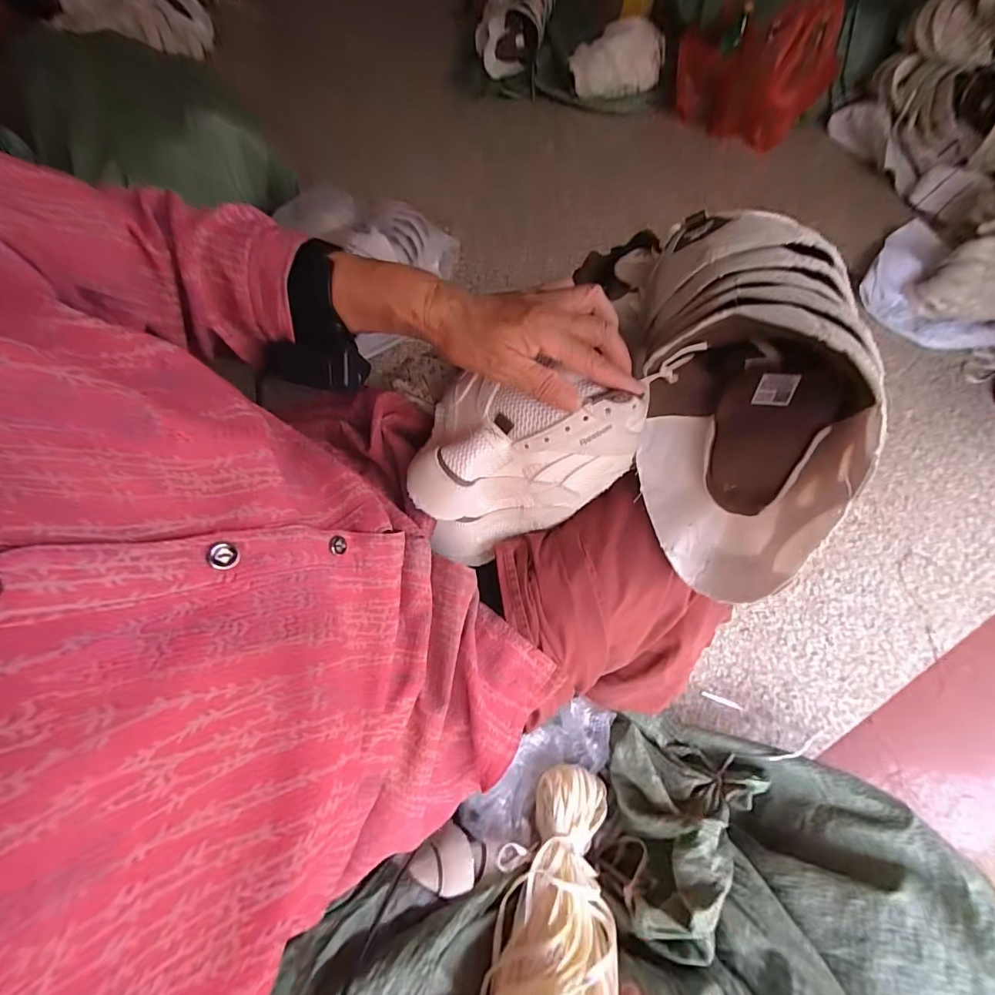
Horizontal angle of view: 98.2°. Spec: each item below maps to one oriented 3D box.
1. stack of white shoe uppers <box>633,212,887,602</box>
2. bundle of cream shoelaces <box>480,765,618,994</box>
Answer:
[{"bbox_3d":[0.177,-0.077,0.325,0.132,0.123,0.282,9,68,3],"label":"stack of white shoe uppers"},{"bbox_3d":[0.072,0.466,0.488,0.124,0.068,0.287,20,34,7],"label":"bundle of cream shoelaces"}]

